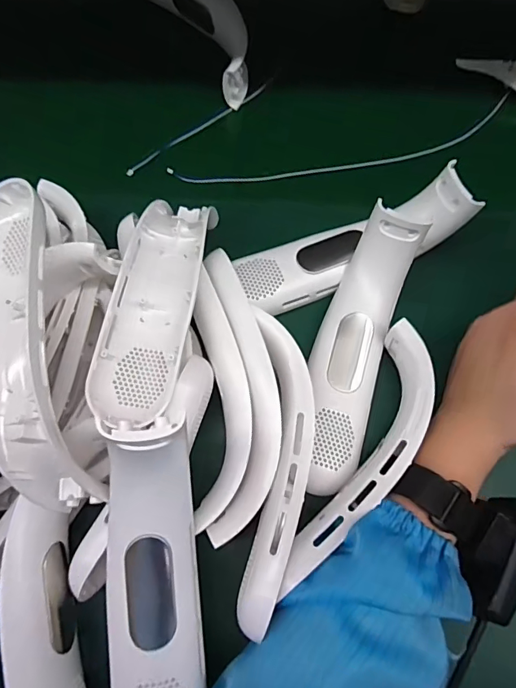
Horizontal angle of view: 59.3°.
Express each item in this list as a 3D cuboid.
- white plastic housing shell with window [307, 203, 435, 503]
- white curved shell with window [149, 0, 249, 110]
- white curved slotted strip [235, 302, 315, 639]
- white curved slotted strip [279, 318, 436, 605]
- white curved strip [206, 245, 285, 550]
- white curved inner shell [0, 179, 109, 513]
[{"bbox_3d":[0.066,0.002,0.309,0.053,0.050,0.191,19,73,6],"label":"white plastic housing shell with window"},{"bbox_3d":[-0.058,-0.318,0.442,0.050,0.042,0.188,-33,75,-10],"label":"white curved shell with window"},{"bbox_3d":[0.014,0.069,0.279,0.039,0.015,0.182,3,72,1],"label":"white curved slotted strip"},{"bbox_3d":[0.072,0.068,0.285,0.041,0.021,0.175,26,74,9],"label":"white curved slotted strip"},{"bbox_3d":[-0.008,0.025,0.295,0.046,0.014,0.186,-2,72,0],"label":"white curved strip"},{"bbox_3d":[-0.136,-0.003,0.263,0.063,0.052,0.192,-13,72,-4],"label":"white curved inner shell"}]

